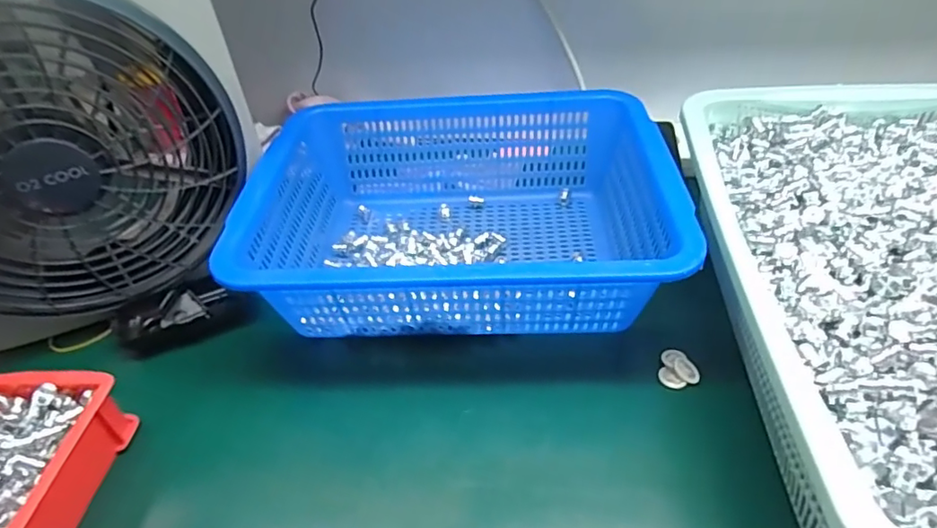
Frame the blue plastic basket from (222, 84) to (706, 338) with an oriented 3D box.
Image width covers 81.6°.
[{"bbox_3d":[-0.004,-0.040,0.485,0.336,0.113,0.252,-2,43,4],"label":"blue plastic basket"}]

